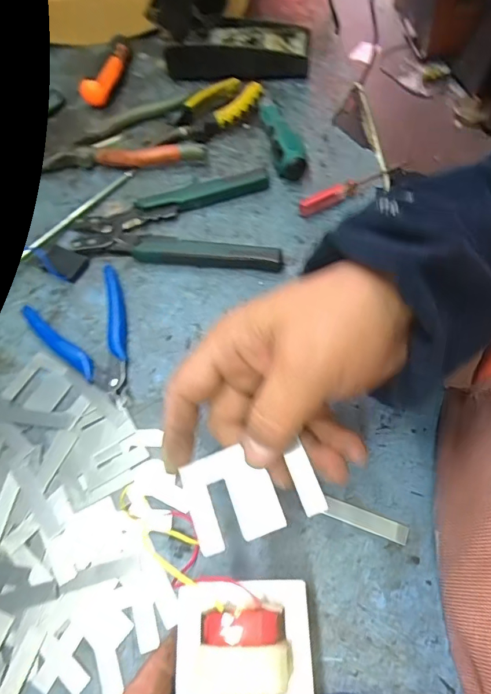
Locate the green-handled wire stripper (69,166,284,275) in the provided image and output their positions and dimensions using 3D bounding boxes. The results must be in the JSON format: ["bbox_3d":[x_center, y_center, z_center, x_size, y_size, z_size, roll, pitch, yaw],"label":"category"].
[{"bbox_3d":[-0.059,-0.115,0.415,0.177,0.016,0.104,1,61,4],"label":"green-handled wire stripper"}]

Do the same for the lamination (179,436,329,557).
[{"bbox_3d":[0.002,0.073,0.240,0.067,0.004,0.046,-22,68,1],"label":"lamination"}]

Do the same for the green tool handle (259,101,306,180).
[{"bbox_3d":[0.035,-0.210,0.453,0.029,0.028,0.111,-8,61,-1],"label":"green tool handle"}]

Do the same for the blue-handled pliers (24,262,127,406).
[{"bbox_3d":[-0.119,-0.004,0.361,0.077,0.011,0.118,-27,63,-11],"label":"blue-handled pliers"}]

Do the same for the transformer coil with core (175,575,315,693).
[{"bbox_3d":[-0.002,0.146,0.227,0.068,0.036,0.062,-3,61,2],"label":"transformer coil with core"}]

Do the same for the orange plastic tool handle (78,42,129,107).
[{"bbox_3d":[-0.157,-0.309,0.520,0.031,0.024,0.084,8,62,8],"label":"orange plastic tool handle"}]

